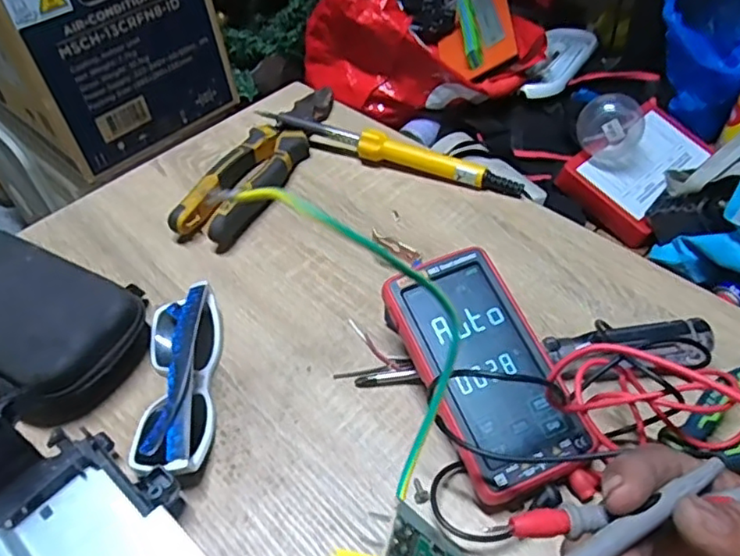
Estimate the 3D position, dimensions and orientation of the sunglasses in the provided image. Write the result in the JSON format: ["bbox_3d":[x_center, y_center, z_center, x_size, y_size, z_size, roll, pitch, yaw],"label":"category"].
[{"bbox_3d":[-0.131,0.064,0.409,0.050,0.042,0.140,-7,47,0],"label":"sunglasses"}]

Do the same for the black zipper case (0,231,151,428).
[{"bbox_3d":[-0.249,0.029,0.449,0.174,0.054,0.105,21,54,25],"label":"black zipper case"}]

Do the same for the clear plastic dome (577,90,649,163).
[{"bbox_3d":[0.365,-0.227,0.941,0.097,0.083,0.079,17,52,21],"label":"clear plastic dome"}]

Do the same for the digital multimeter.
[{"bbox_3d":[0.068,0.054,0.375,0.076,0.020,0.147,-22,65,-11],"label":"digital multimeter"}]

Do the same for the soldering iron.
[{"bbox_3d":[0.016,-0.115,0.561,0.250,0.033,0.019,17,52,21],"label":"soldering iron"}]

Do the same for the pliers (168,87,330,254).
[{"bbox_3d":[-0.097,-0.114,0.576,0.058,0.030,0.231,13,51,19],"label":"pliers"}]

